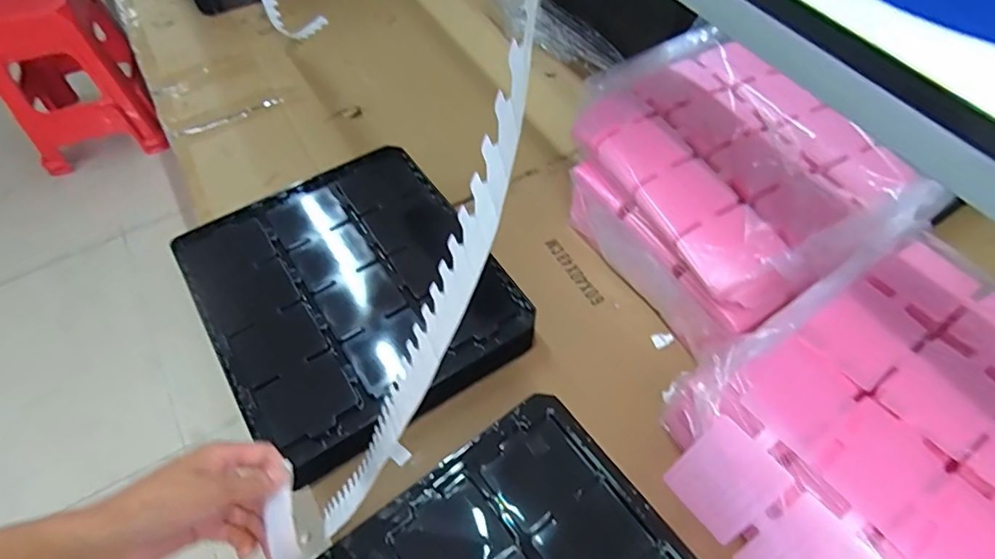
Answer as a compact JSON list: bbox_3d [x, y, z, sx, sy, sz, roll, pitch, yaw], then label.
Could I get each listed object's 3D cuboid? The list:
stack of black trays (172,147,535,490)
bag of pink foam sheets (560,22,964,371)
[{"bbox_3d":[-0.190,0.021,0.748,0.345,0.077,0.380,-29,60,-18],"label":"stack of black trays"},{"bbox_3d":[0.283,-0.113,0.731,0.278,0.171,0.393,-24,59,-15],"label":"bag of pink foam sheets"}]

